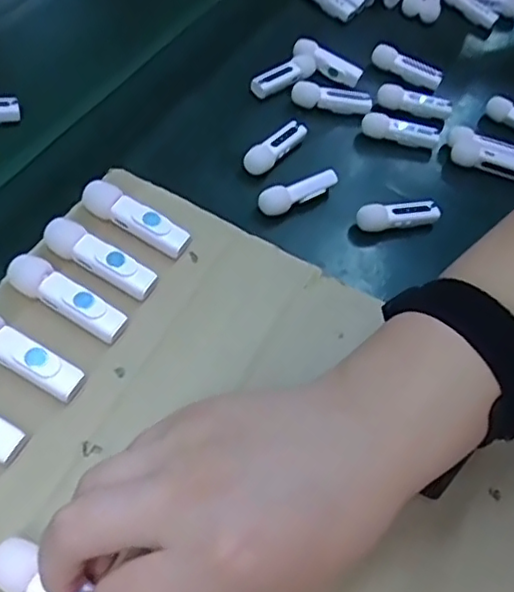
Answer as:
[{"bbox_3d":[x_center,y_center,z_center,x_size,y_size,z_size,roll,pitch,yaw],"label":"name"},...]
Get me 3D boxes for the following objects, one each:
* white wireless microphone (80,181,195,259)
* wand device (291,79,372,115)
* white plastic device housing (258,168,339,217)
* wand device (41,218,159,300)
[{"bbox_3d":[-0.068,-0.044,0.362,0.064,0.013,0.016,31,54,3],"label":"white wireless microphone"},{"bbox_3d":[0.062,-0.164,0.528,0.064,0.022,0.019,6,53,-6],"label":"wand device"},{"bbox_3d":[0.030,-0.075,0.464,0.064,0.022,0.017,-24,61,-24],"label":"white plastic device housing"},{"bbox_3d":[-0.083,-0.021,0.342,0.063,0.011,0.017,31,54,2],"label":"wand device"}]

